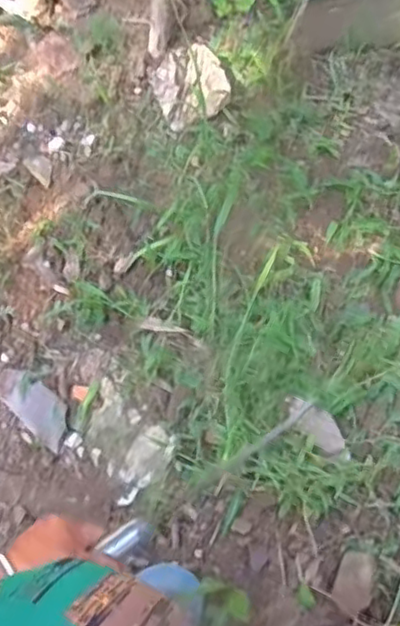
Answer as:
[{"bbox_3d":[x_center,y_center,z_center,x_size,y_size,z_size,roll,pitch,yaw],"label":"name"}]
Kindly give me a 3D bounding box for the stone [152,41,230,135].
[{"bbox_3d":[-0.010,-0.313,0.899,0.096,0.055,0.079,-18,55,-10],"label":"stone"}]

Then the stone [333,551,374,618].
[{"bbox_3d":[0.142,0.245,0.604,0.033,0.057,0.015,22,15,29],"label":"stone"}]

